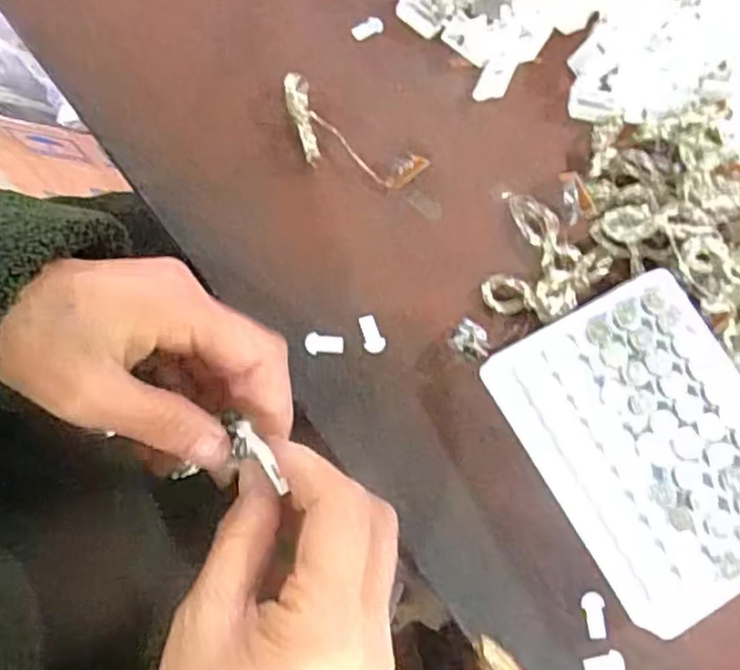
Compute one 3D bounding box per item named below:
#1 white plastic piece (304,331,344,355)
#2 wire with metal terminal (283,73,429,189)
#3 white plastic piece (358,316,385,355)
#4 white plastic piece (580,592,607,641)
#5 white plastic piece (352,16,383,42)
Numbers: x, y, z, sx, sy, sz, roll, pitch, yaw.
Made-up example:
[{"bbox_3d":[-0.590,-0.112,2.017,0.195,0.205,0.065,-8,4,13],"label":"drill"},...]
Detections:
[{"bbox_3d":[-0.021,0.004,0.324,0.018,0.004,0.010,4,74,-3],"label":"white plastic piece"},{"bbox_3d":[-0.014,-0.095,0.344,0.077,0.018,0.032,33,75,5],"label":"wire with metal terminal"},{"bbox_3d":[0.000,0.000,0.327,0.010,0.004,0.018,-20,77,-9],"label":"white plastic piece"},{"bbox_3d":[0.098,0.122,0.303,0.010,0.004,0.019,-6,75,-6],"label":"white plastic piece"},{"bbox_3d":[-0.001,-0.164,0.373,0.017,0.004,0.007,-25,78,-10],"label":"white plastic piece"}]

